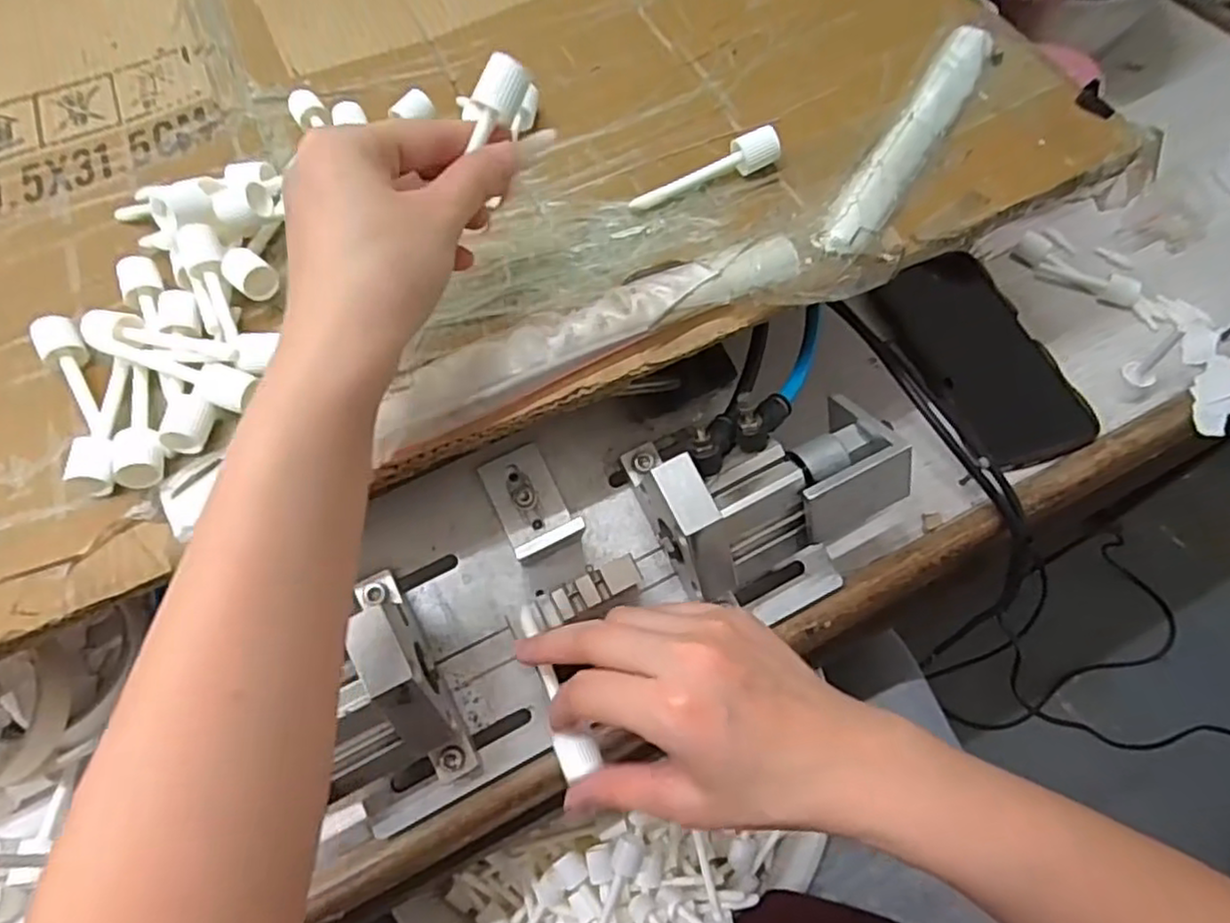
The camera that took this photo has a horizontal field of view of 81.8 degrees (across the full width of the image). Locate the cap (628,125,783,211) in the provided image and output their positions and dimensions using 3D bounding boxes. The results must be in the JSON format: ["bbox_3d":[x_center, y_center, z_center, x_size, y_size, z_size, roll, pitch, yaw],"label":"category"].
[{"bbox_3d":[0.046,-0.151,0.368,0.078,0.021,0.016,-15,64,-4],"label":"cap"}]

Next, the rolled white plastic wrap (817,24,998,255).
[{"bbox_3d":[0.151,-0.166,0.367,0.026,0.017,0.173,30,69,17],"label":"rolled white plastic wrap"}]

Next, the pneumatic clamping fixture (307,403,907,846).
[{"bbox_3d":[-0.006,0.044,0.380,0.329,0.106,0.146,-26,64,-10],"label":"pneumatic clamping fixture"}]

